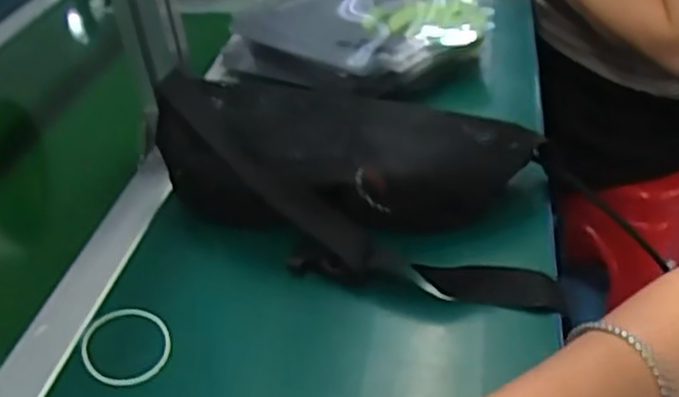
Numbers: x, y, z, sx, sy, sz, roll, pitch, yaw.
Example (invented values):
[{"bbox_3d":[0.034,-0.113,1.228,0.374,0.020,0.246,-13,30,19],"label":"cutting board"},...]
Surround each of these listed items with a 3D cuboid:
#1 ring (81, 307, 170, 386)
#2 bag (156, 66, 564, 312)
[{"bbox_3d":[-0.132,0.089,0.456,0.052,0.005,0.061,-21,37,-19],"label":"ring"},{"bbox_3d":[0.000,-0.015,0.522,0.276,0.080,0.143,3,36,15],"label":"bag"}]

